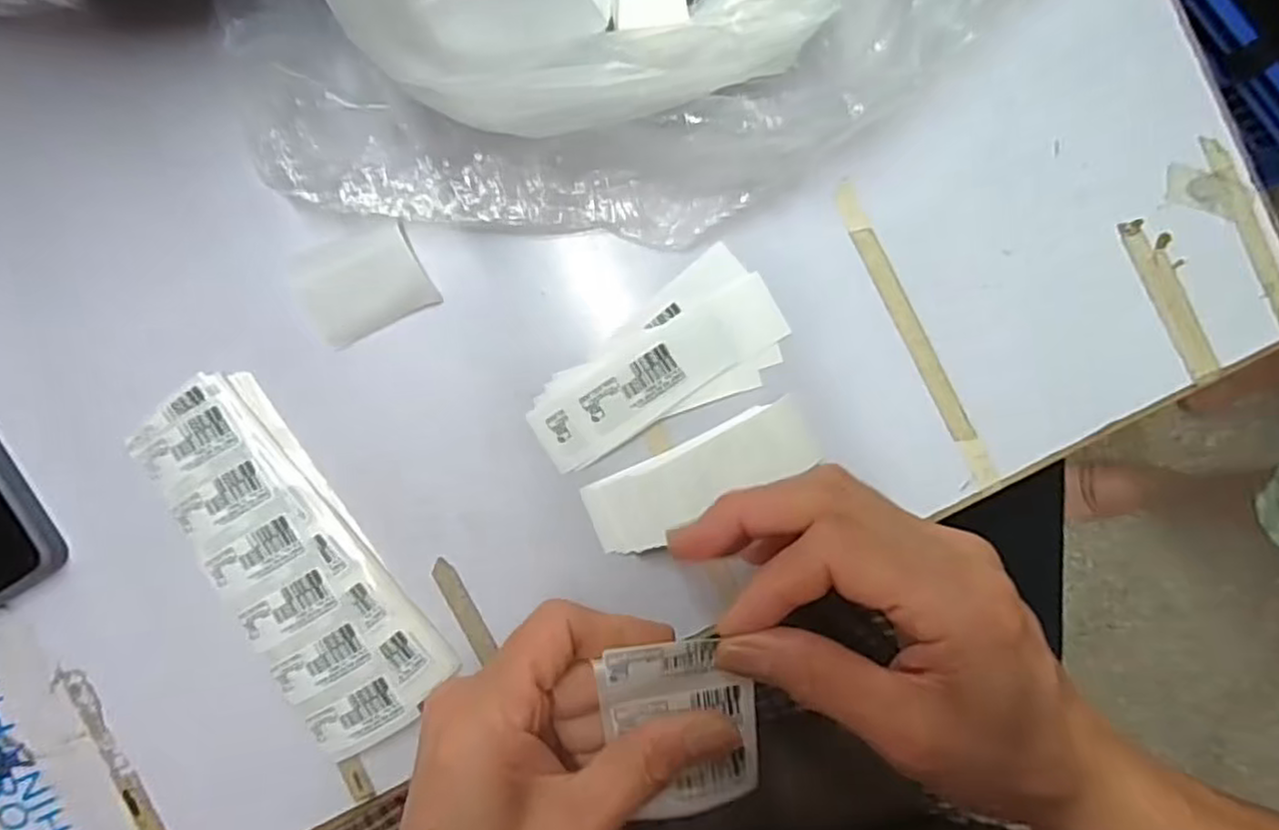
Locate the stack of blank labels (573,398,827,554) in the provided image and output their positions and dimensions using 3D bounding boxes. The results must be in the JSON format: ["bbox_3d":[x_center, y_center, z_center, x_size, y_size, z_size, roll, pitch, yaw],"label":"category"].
[{"bbox_3d":[0.026,0.024,0.291,0.099,0.029,0.033,-27,92,-1],"label":"stack of blank labels"}]

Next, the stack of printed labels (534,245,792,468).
[{"bbox_3d":[0.008,-0.018,0.301,0.111,0.006,0.052,-36,92,-1],"label":"stack of printed labels"}]

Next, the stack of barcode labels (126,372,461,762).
[{"bbox_3d":[-0.143,0.060,0.294,0.061,0.013,0.156,-34,92,-1],"label":"stack of barcode labels"}]

